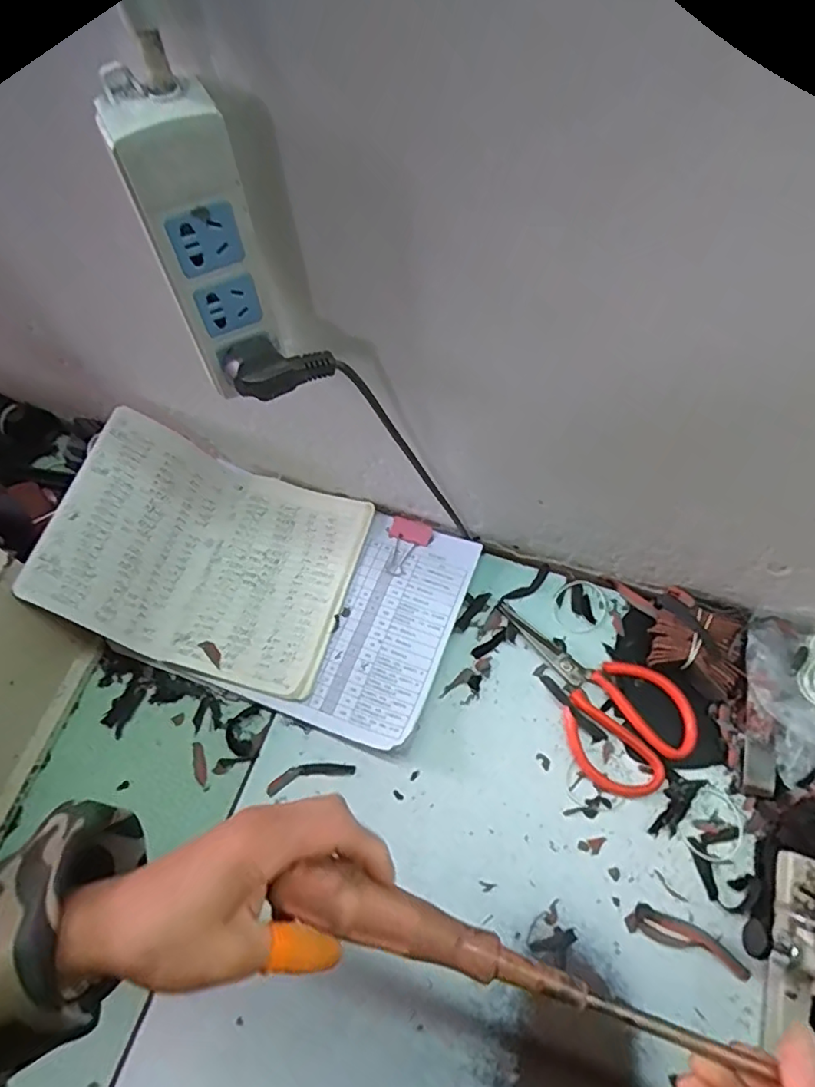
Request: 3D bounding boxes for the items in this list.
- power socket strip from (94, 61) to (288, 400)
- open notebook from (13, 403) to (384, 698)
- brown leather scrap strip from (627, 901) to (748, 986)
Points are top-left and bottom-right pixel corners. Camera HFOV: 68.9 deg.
[{"bbox_3d":[-0.105,-0.155,0.318,0.050,0.152,0.035,-12,64,-2],"label":"power socket strip"},{"bbox_3d":[-0.172,0.003,0.530,0.229,0.107,0.205,13,66,10],"label":"open notebook"},{"bbox_3d":[0.208,0.294,0.440,0.086,0.004,0.021,20,67,13],"label":"brown leather scrap strip"}]

